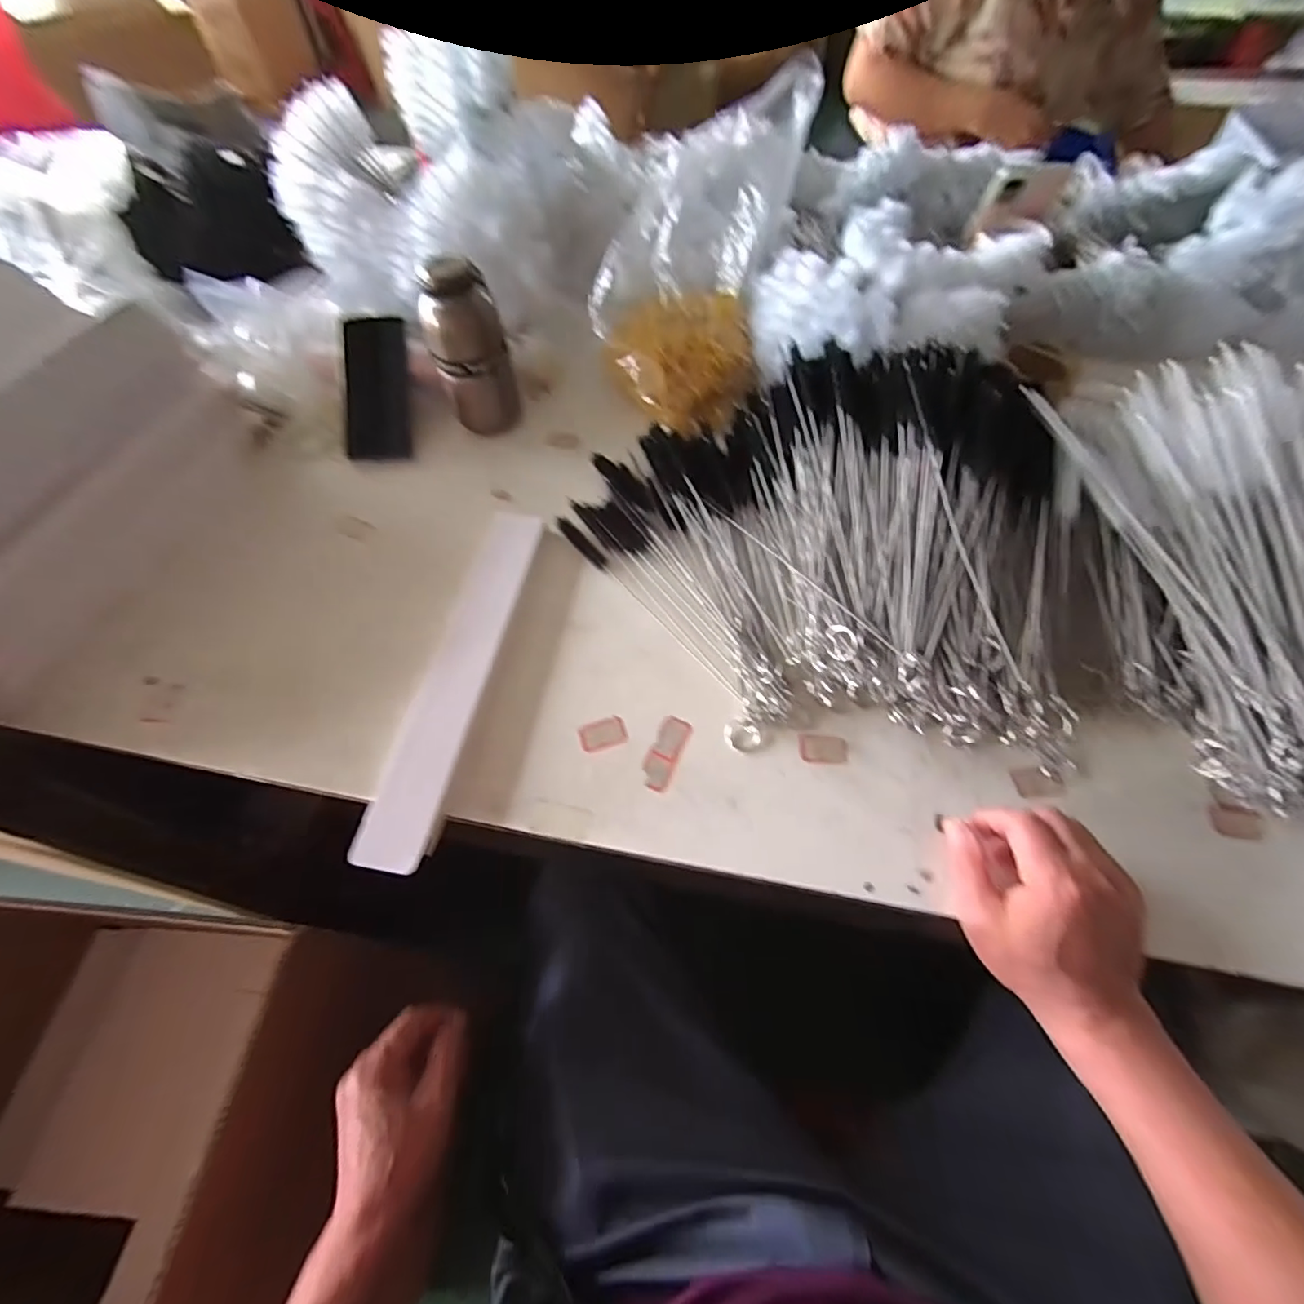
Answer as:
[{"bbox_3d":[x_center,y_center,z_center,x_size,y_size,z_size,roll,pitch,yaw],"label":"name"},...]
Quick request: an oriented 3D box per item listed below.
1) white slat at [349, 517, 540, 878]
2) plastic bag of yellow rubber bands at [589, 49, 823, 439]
[{"bbox_3d":[-0.164,0.011,0.477,0.058,0.017,0.336,7,59,6],"label":"white slat"},{"bbox_3d":[0.037,-0.405,0.584,0.193,0.220,0.227,13,60,10],"label":"plastic bag of yellow rubber bands"}]

